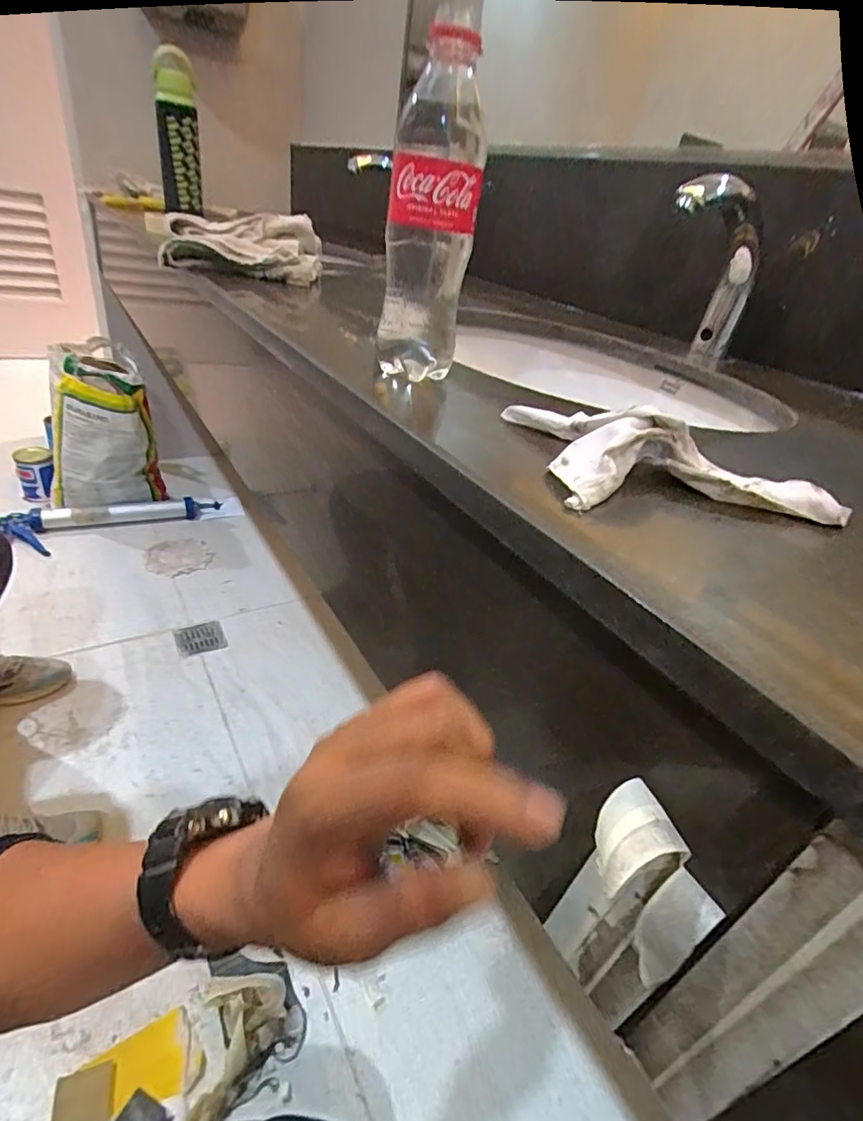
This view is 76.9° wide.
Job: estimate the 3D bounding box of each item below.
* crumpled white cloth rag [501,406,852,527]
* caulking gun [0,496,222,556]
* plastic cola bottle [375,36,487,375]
[{"bbox_3d":[0.122,-0.060,0.290,0.141,0.035,0.115,3,34,-11],"label":"crumpled white cloth rag"},{"bbox_3d":[-0.903,-0.105,1.560,0.564,0.074,0.182,-7,36,-24],"label":"caulking gun"},{"bbox_3d":[-0.003,-0.196,0.331,0.058,0.181,0.050,8,33,-4],"label":"plastic cola bottle"}]

